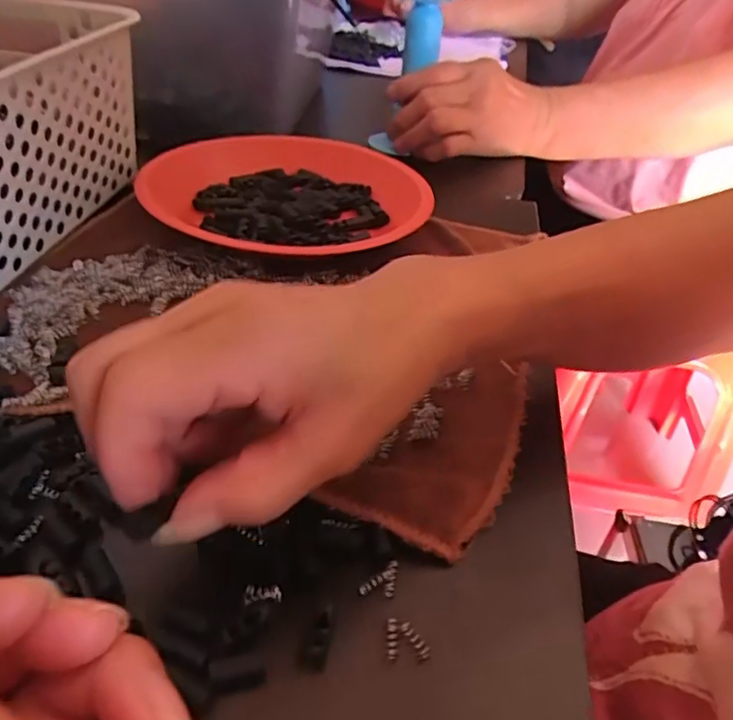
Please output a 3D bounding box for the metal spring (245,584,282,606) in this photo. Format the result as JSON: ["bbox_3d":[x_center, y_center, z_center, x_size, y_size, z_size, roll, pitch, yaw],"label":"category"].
[{"bbox_3d":[-0.037,0.084,0.226,0.013,0.004,0.006,2,42,-5],"label":"metal spring"}]

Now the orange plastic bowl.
[{"bbox_3d":[-0.054,-0.121,0.436,0.177,0.029,0.190,2,42,-5],"label":"orange plastic bowl"}]

